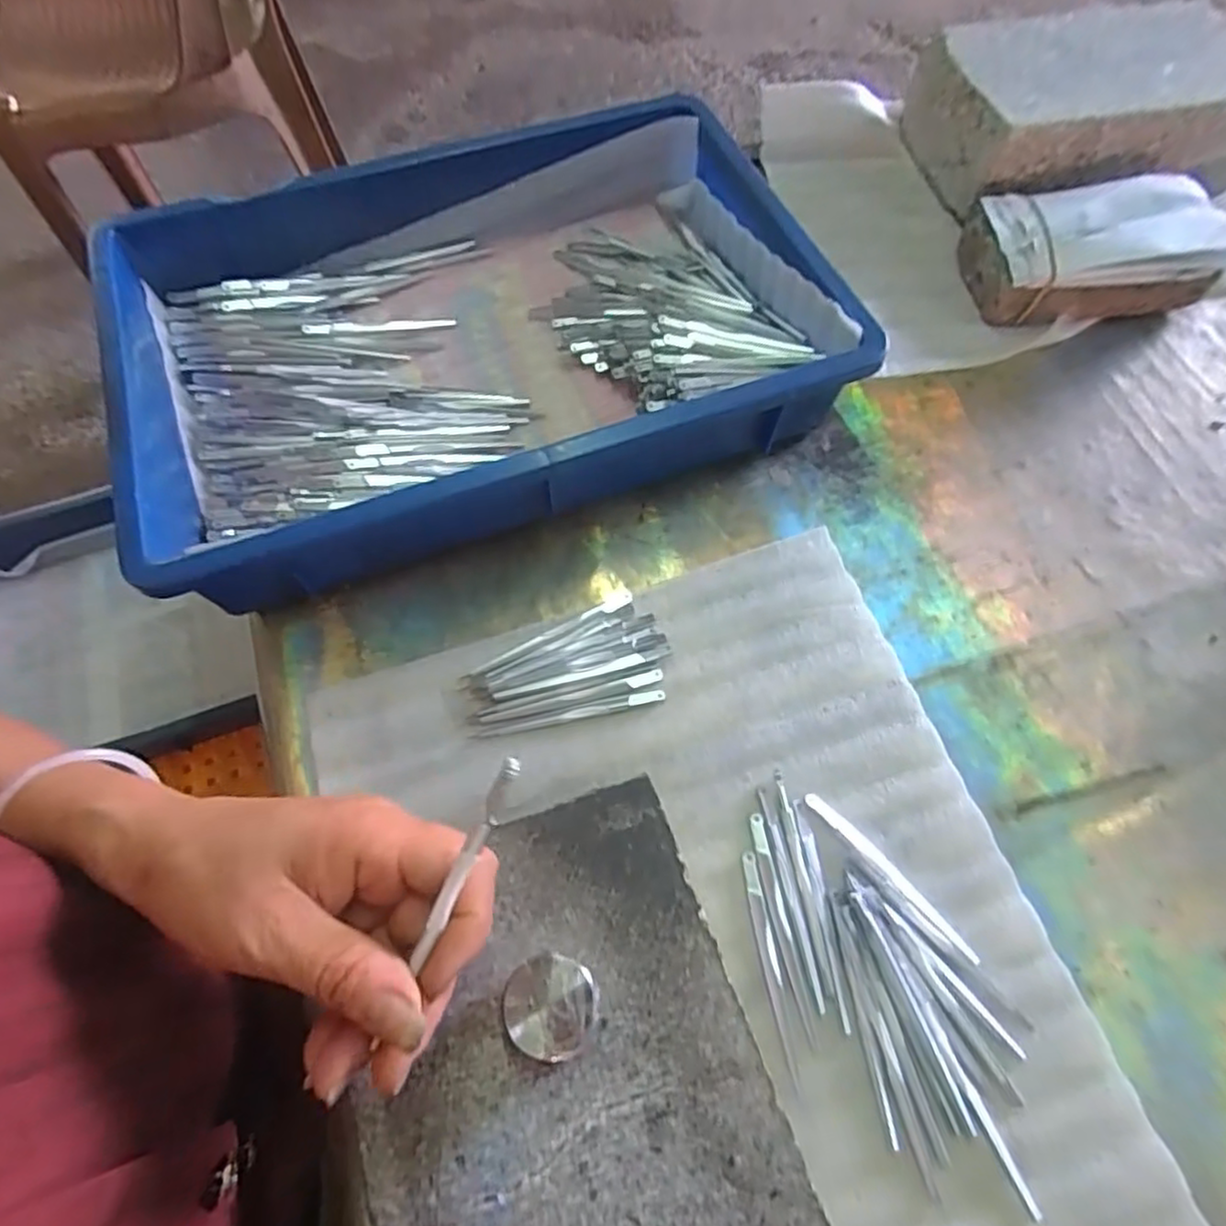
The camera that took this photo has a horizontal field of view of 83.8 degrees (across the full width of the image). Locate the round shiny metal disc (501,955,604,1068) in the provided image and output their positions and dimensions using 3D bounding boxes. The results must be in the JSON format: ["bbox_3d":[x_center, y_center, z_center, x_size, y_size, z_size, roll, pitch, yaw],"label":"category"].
[{"bbox_3d":[-0.023,0.148,0.258,0.034,0.023,0.033,0,64,0],"label":"round shiny metal disc"}]

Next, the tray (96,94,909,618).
[{"bbox_3d":[-0.083,-0.184,0.442,0.430,0.075,0.278,-18,66,-11],"label":"tray"}]

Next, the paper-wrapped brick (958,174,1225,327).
[{"bbox_3d":[0.352,-0.268,0.505,0.166,0.060,0.098,-4,64,-5],"label":"paper-wrapped brick"}]

